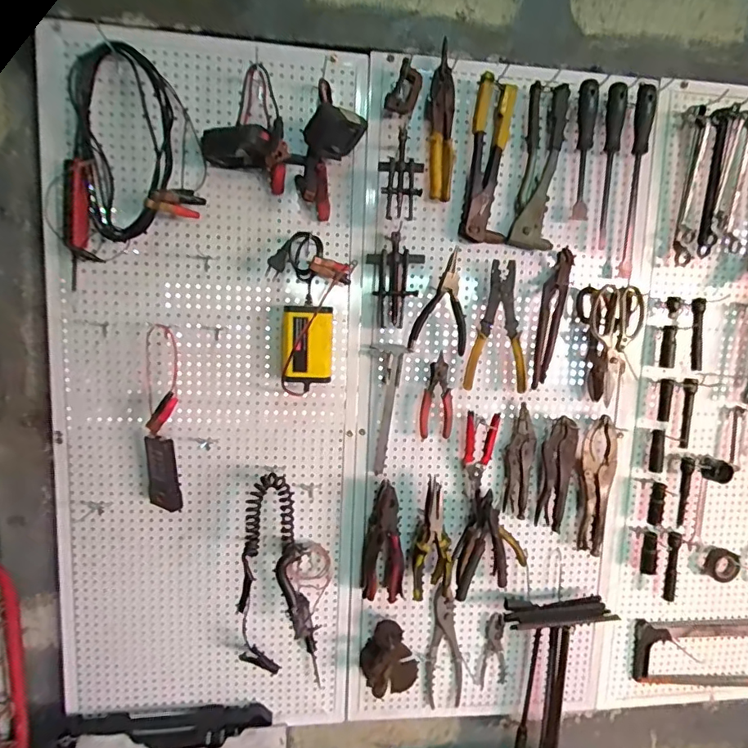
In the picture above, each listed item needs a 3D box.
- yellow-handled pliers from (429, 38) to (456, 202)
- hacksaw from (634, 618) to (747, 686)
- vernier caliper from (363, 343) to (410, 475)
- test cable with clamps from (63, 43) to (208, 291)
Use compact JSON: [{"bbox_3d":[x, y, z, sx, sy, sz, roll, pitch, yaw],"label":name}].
[{"bbox_3d":[0.106,-0.392,0.800,0.045,0.211,0.052,4,9,12],"label":"yellow-handled pliers"},{"bbox_3d":[0.730,0.576,1.019,0.434,0.160,0.050,1,9,-6],"label":"hacksaw"},{"bbox_3d":[0.018,0.061,0.877,0.069,0.224,0.022,2,9,0],"label":"vernier caliper"},{"bbox_3d":[-0.356,-0.323,0.734,0.216,0.299,0.099,0,9,-14],"label":"test cable with clamps"}]

